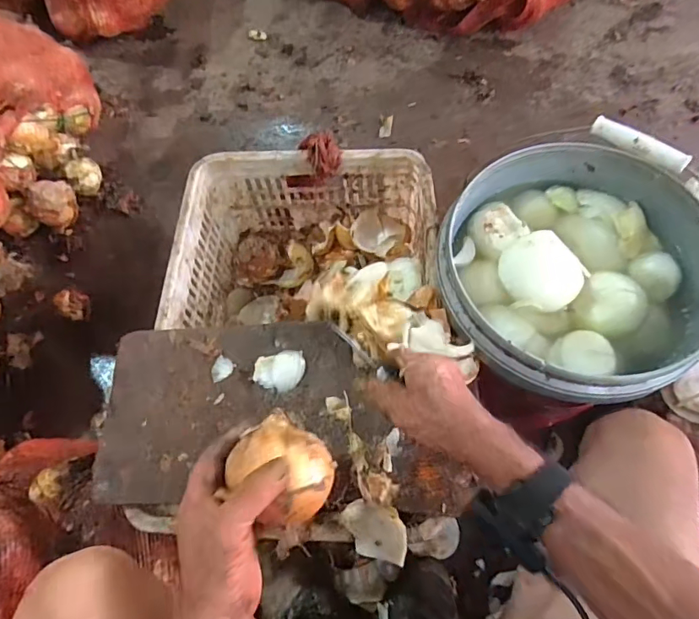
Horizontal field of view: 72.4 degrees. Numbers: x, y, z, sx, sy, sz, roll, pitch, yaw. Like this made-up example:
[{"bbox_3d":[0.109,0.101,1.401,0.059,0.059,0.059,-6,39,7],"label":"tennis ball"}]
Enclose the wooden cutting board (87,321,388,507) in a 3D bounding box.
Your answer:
[{"bbox_3d":[-0.117,0.105,0.536,0.302,0.016,0.189,-4,65,2],"label":"wooden cutting board"}]

